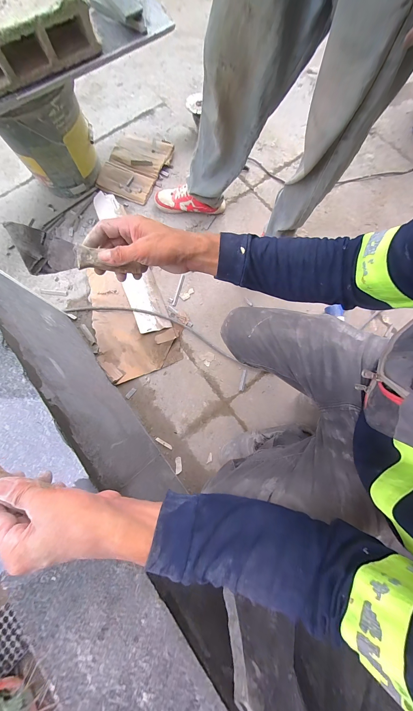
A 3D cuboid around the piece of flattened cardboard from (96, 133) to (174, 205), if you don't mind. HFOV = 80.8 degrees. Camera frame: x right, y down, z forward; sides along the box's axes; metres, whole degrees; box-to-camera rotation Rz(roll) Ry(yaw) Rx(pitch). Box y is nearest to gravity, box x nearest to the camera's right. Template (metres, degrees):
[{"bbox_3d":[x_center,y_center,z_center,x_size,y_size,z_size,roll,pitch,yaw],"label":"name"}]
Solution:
[{"bbox_3d":[-0.290,-0.777,0.992,0.236,0.028,0.332,12,75,3],"label":"piece of flattened cardboard"}]

